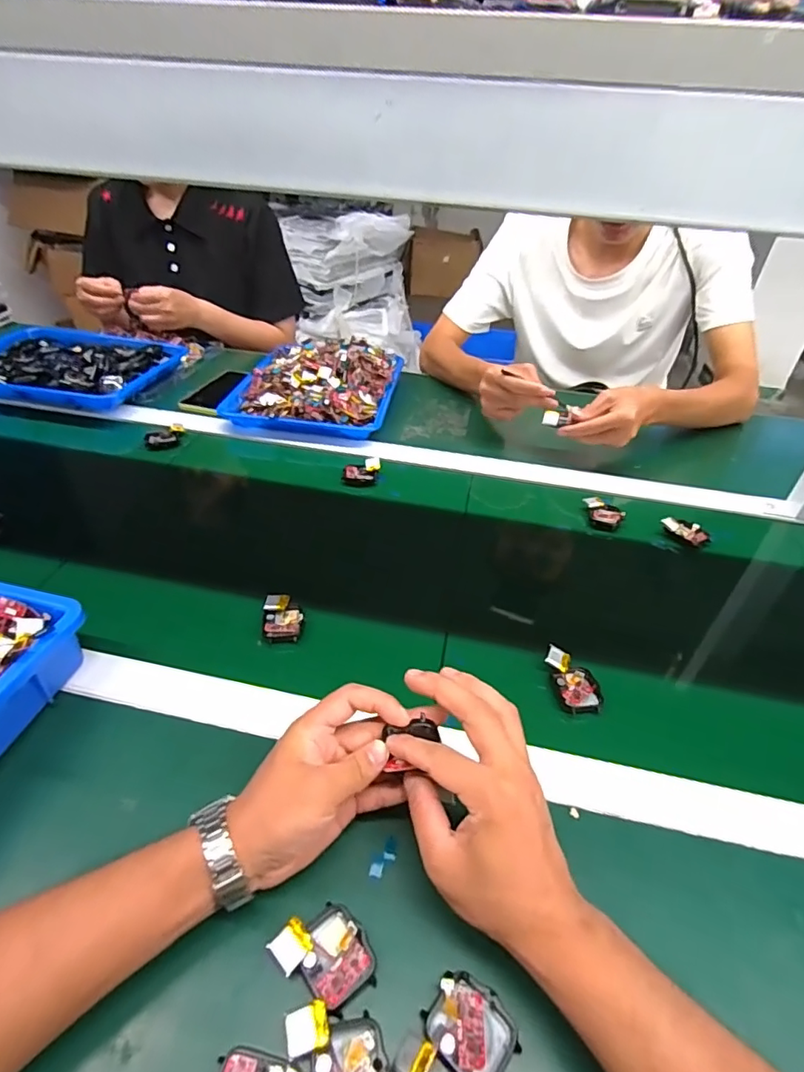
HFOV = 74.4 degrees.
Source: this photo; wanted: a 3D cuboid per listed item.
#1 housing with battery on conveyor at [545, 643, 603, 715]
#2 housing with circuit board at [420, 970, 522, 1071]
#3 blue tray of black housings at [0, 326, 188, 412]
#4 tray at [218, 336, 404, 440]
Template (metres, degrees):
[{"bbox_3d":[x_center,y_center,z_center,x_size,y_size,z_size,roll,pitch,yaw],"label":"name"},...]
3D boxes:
[{"bbox_3d":[0.153,0.127,0.470,0.038,0.019,0.061,-9,41,-15],"label":"housing with battery on conveyor"},{"bbox_3d":[0.038,0.266,0.285,0.046,0.019,0.038,29,46,27],"label":"housing with circuit board"},{"bbox_3d":[-0.565,-0.293,0.910,0.316,0.051,0.256,11,40,9],"label":"blue tray of black housings"},{"bbox_3d":[-0.138,-0.257,0.886,0.250,0.064,0.272,7,40,5],"label":"tray"}]

